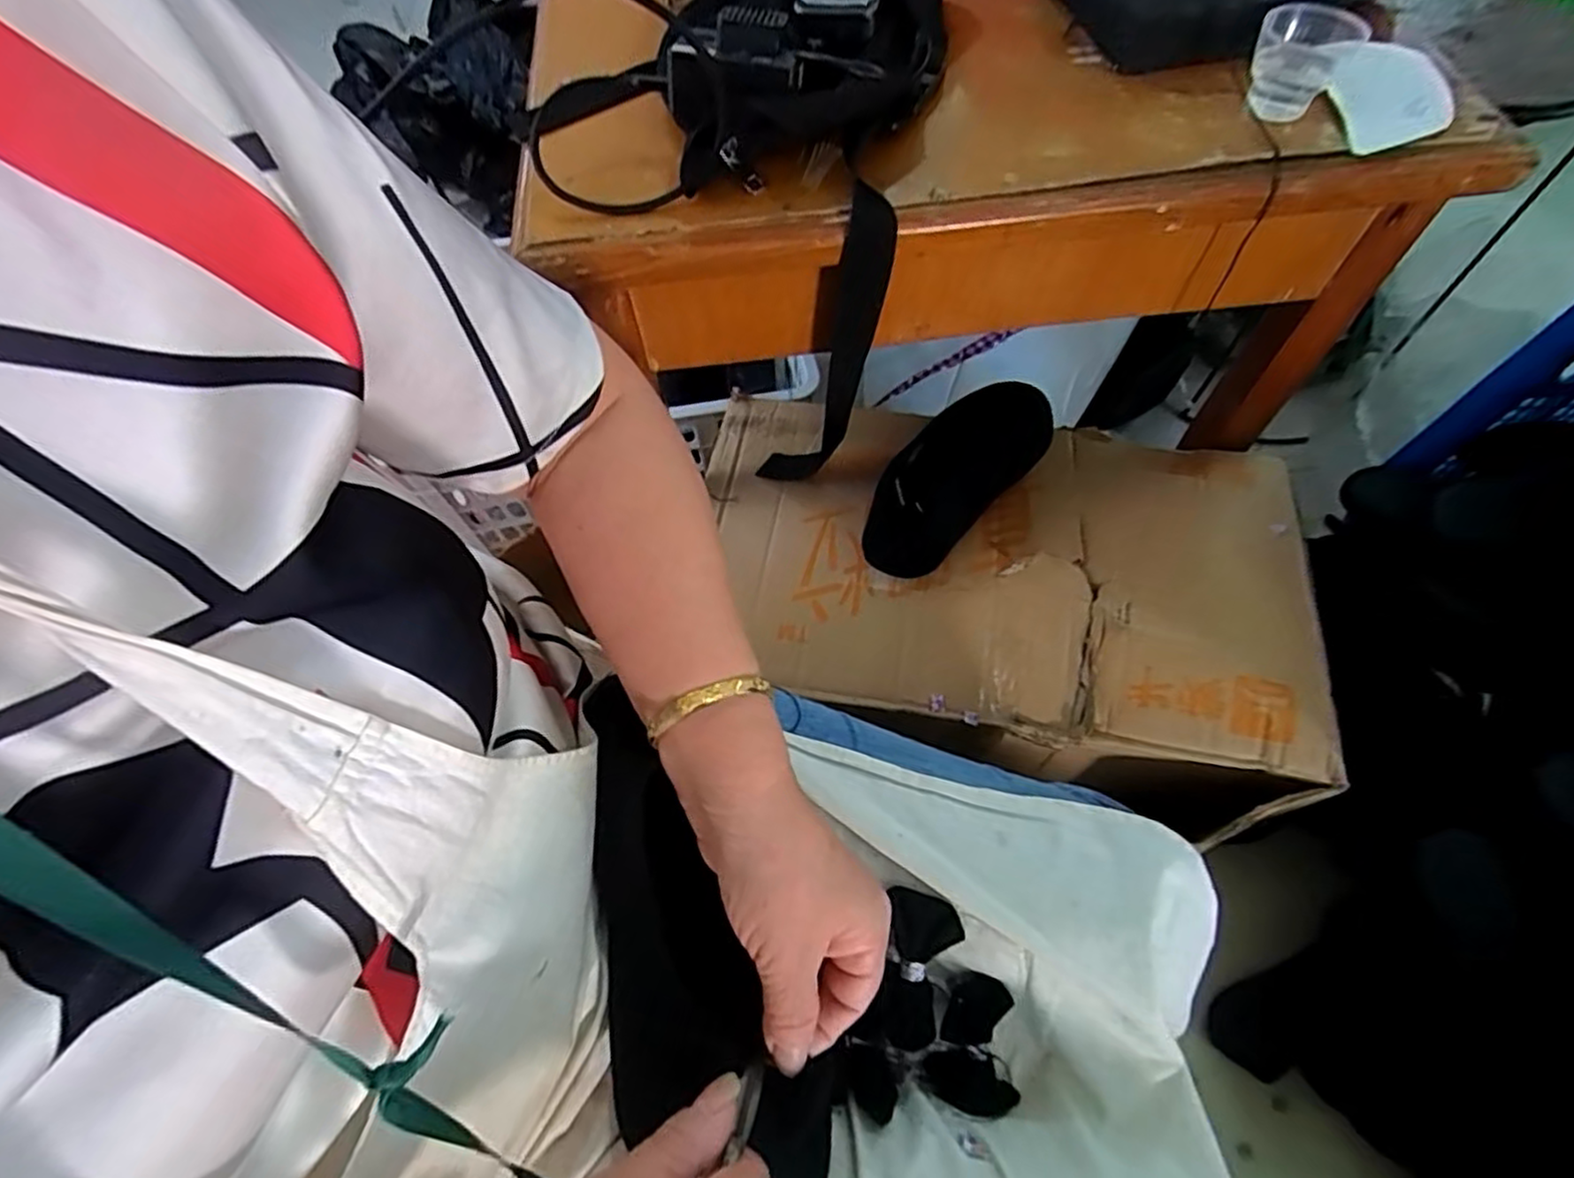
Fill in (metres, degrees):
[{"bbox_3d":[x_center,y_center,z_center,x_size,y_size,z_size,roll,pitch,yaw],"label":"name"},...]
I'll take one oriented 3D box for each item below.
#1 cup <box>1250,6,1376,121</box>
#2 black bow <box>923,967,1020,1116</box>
[{"bbox_3d":[0.314,-0.326,0.433,0.051,0.048,0.046,-40,68,-17],"label":"cup"},{"bbox_3d":[0.098,0.241,0.372,0.045,0.019,0.070,1,99,3],"label":"black bow"}]

